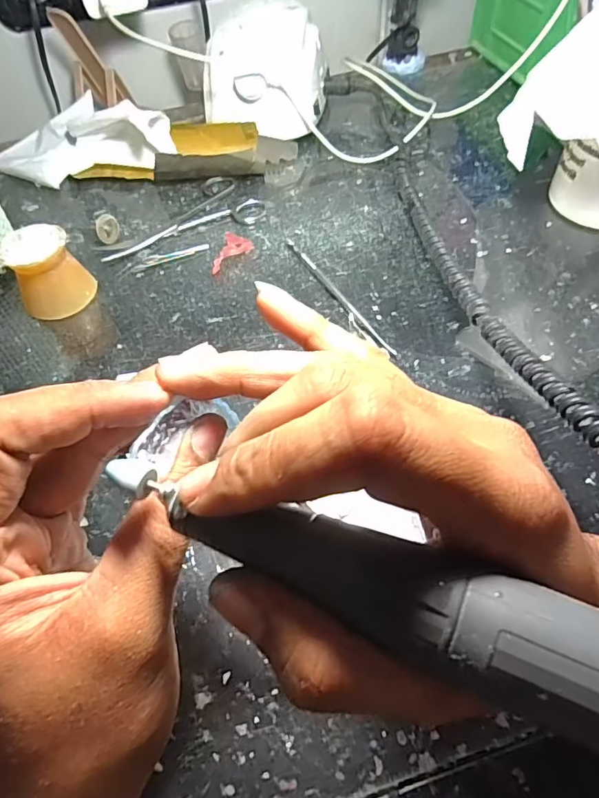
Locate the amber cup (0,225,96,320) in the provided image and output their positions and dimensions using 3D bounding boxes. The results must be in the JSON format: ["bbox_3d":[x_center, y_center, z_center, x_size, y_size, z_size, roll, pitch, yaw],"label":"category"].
[{"bbox_3d":[-0.177,-0.090,0.362,0.048,0.045,0.047,-2,55,3],"label":"amber cup"}]

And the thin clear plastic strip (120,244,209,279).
[{"bbox_3d":[-0.105,-0.110,0.396,0.070,0.004,0.013,-21,56,-11],"label":"thin clear plastic strip"}]

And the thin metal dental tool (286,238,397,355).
[{"bbox_3d":[0.025,-0.076,0.361,0.007,0.005,0.137,-27,58,-14],"label":"thin metal dental tool"}]

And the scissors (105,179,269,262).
[{"bbox_3d":[-0.098,-0.152,0.422,0.133,0.005,0.069,-19,56,-9],"label":"scissors"}]

